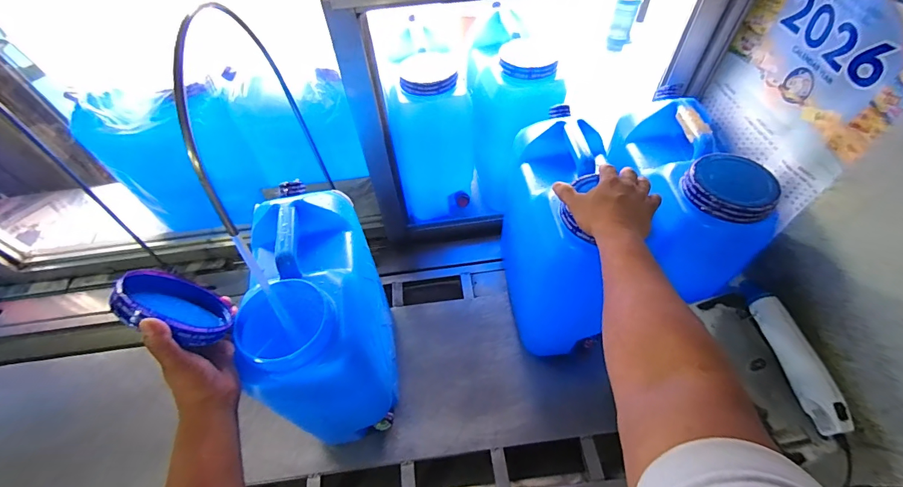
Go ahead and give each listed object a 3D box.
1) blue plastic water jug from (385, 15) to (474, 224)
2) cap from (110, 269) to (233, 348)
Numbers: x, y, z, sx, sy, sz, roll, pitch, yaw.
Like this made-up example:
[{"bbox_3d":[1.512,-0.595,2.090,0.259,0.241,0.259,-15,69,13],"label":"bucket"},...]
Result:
[{"bbox_3d":[-0.044,-0.302,0.998,0.182,0.392,0.313,-7,54,-2],"label":"blue plastic water jug"},{"bbox_3d":[-0.312,0.074,0.452,0.032,0.115,0.117,-57,23,-3],"label":"cap"}]

